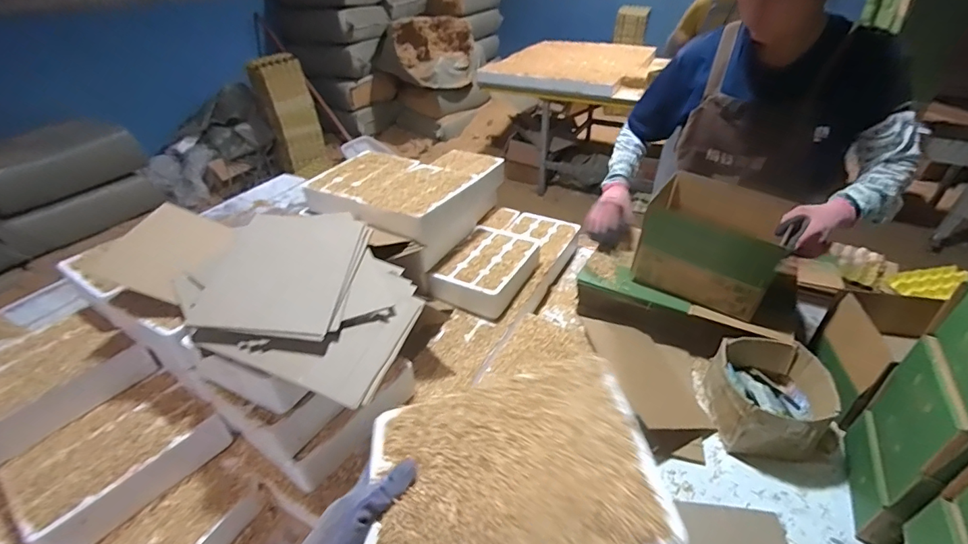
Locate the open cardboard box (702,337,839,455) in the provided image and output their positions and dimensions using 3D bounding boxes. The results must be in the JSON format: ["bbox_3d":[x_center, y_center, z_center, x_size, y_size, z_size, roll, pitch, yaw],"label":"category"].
[{"bbox_3d":[0.524,0.231,0.836,0.178,0.124,0.190,5,37,7],"label":"open cardboard box"}]

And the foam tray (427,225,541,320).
[{"bbox_3d":[0.009,-0.010,1.089,0.178,0.079,0.257,18,41,23],"label":"foam tray"}]

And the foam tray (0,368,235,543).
[{"bbox_3d":[-0.566,0.287,0.703,0.181,0.077,0.242,23,43,28],"label":"foam tray"}]

